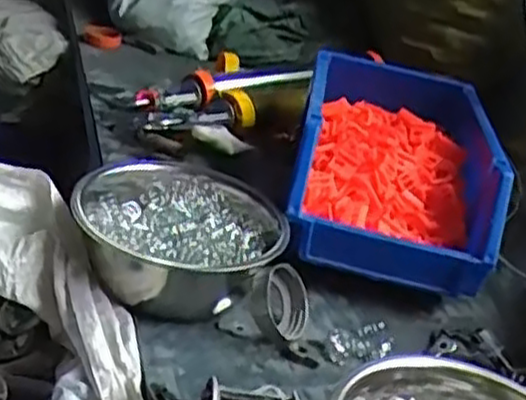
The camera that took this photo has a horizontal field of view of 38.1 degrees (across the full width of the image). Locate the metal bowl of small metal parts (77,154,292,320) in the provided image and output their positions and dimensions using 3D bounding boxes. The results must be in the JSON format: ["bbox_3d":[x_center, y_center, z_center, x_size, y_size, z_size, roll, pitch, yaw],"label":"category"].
[{"bbox_3d":[-0.076,0.032,0.653,0.170,0.075,0.141,8,25,-12],"label":"metal bowl of small metal parts"}]

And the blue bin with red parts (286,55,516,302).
[{"bbox_3d":[0.126,-0.031,0.782,0.189,0.143,0.287,14,24,1],"label":"blue bin with red parts"}]

